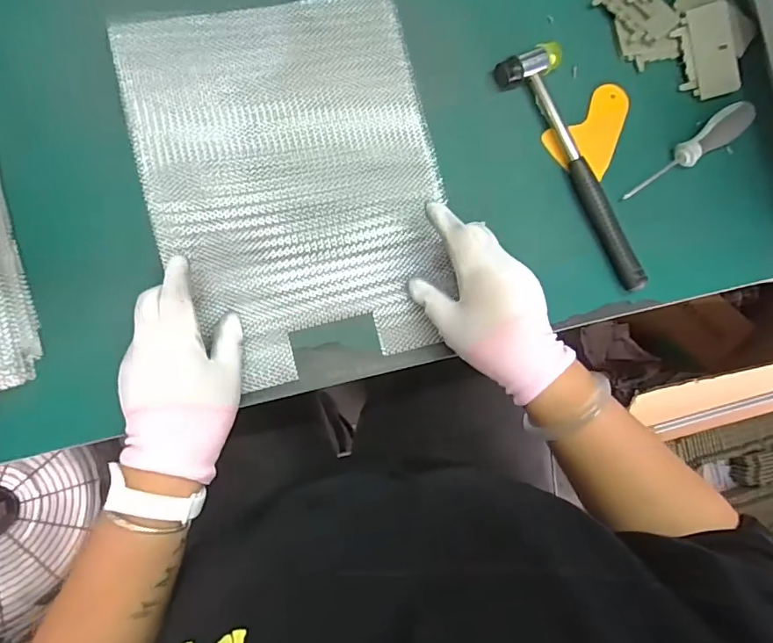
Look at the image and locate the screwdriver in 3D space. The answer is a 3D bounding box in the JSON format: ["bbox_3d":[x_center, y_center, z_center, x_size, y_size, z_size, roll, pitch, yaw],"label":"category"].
[{"bbox_3d":[0.286,-0.163,0.495,0.148,0.032,0.030,-31,90,-9],"label":"screwdriver"}]

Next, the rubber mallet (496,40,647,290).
[{"bbox_3d":[0.188,-0.147,0.490,0.058,0.029,0.241,-31,90,-9],"label":"rubber mallet"}]

